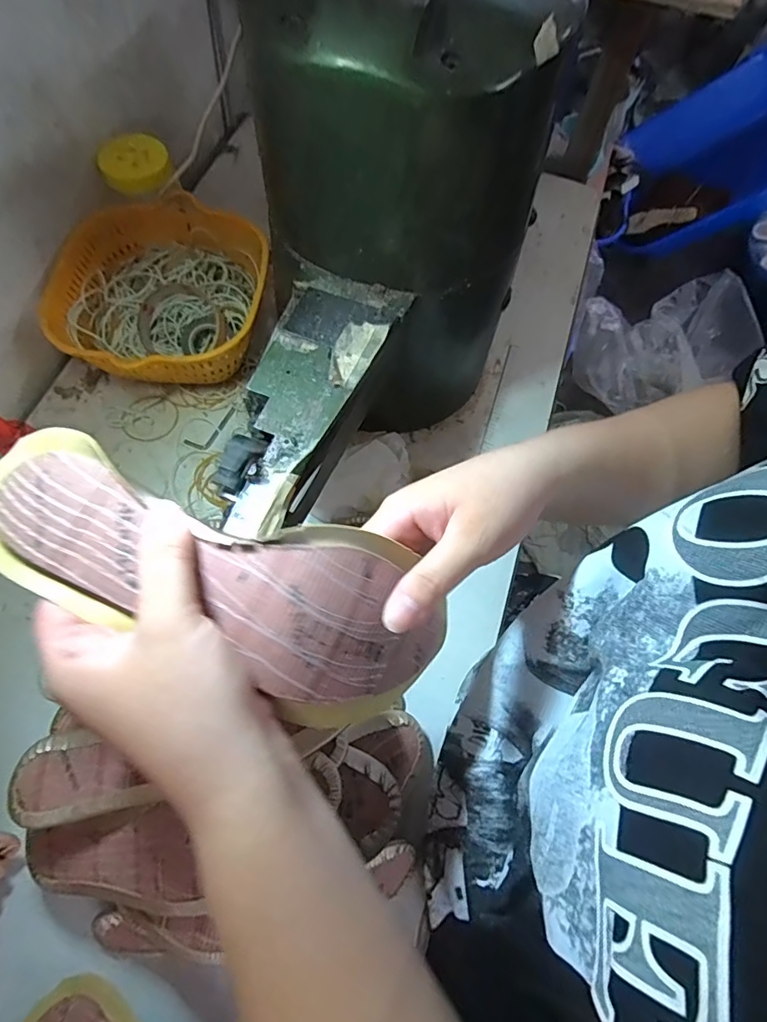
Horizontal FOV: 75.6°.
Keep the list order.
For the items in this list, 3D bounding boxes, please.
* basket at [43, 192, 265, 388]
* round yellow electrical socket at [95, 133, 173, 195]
[{"bbox_3d":[-0.229,-0.217,0.526,0.204,0.083,0.228,-4,69,-3],"label":"basket"},{"bbox_3d":[-0.261,-0.365,0.519,0.071,0.013,0.059,-16,89,-9],"label":"round yellow electrical socket"}]

